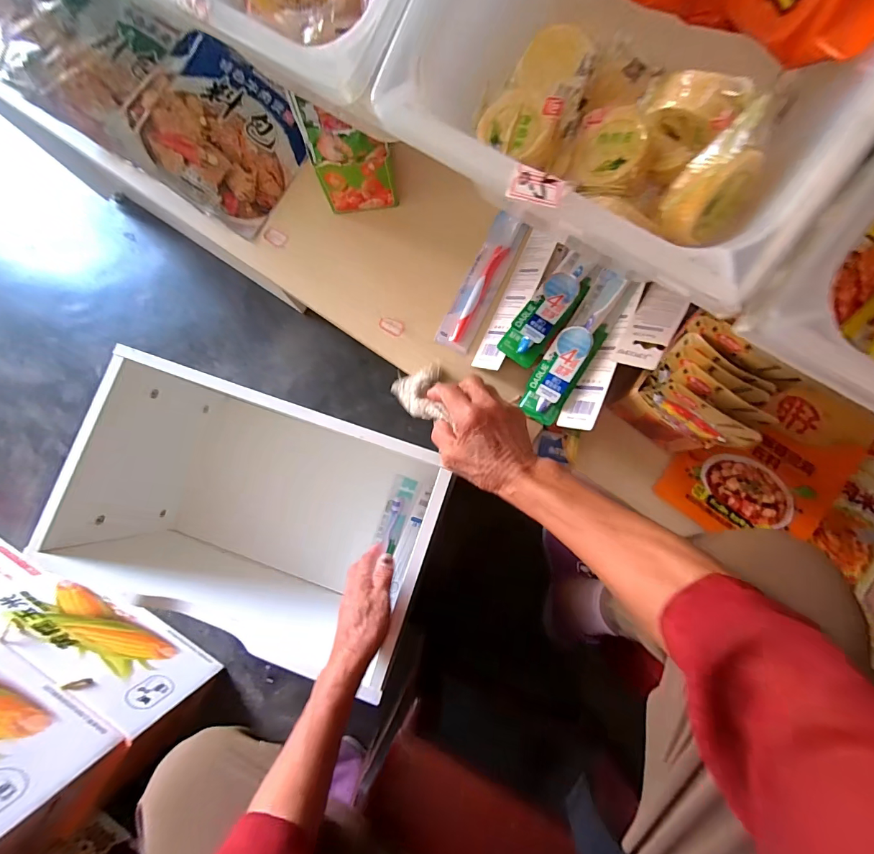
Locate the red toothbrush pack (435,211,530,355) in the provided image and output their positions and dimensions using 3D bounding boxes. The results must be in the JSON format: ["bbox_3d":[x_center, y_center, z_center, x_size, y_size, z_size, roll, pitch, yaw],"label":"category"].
[{"bbox_3d":[0.053,-0.165,0.468,0.043,0.012,0.167,26,84,6],"label":"red toothbrush pack"}]

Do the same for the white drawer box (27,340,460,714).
[{"bbox_3d":[-0.239,0.134,0.601,0.461,0.223,0.326,17,83,5],"label":"white drawer box"}]

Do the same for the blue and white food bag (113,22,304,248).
[{"bbox_3d":[-0.265,-0.346,0.489,0.188,0.062,0.164,32,84,6],"label":"blue and white food bag"}]

